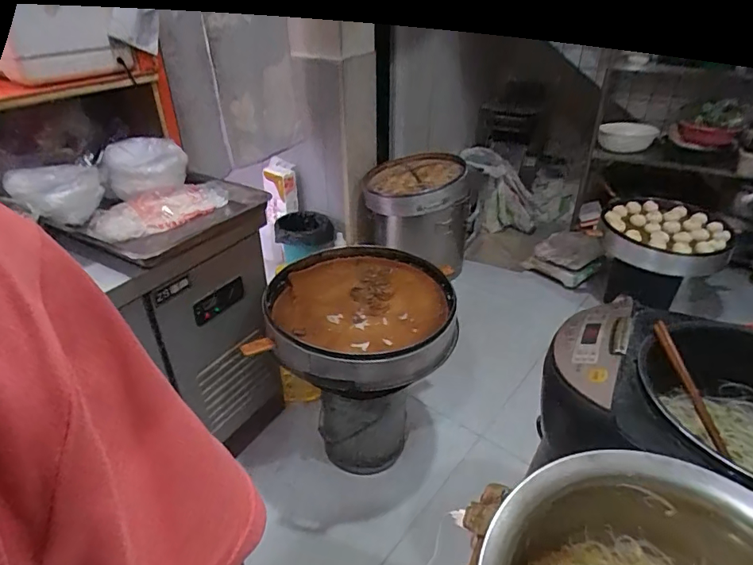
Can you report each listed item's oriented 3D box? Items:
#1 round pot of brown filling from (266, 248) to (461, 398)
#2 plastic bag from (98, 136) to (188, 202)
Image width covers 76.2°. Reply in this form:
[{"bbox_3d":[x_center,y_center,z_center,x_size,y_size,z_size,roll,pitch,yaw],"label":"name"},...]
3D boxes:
[{"bbox_3d":[-0.045,0.076,1.249,0.493,0.190,0.422,2,33,2],"label":"round pot of brown filling"},{"bbox_3d":[-0.476,-0.242,0.991,0.165,0.098,0.096,-19,38,-27],"label":"plastic bag"}]

